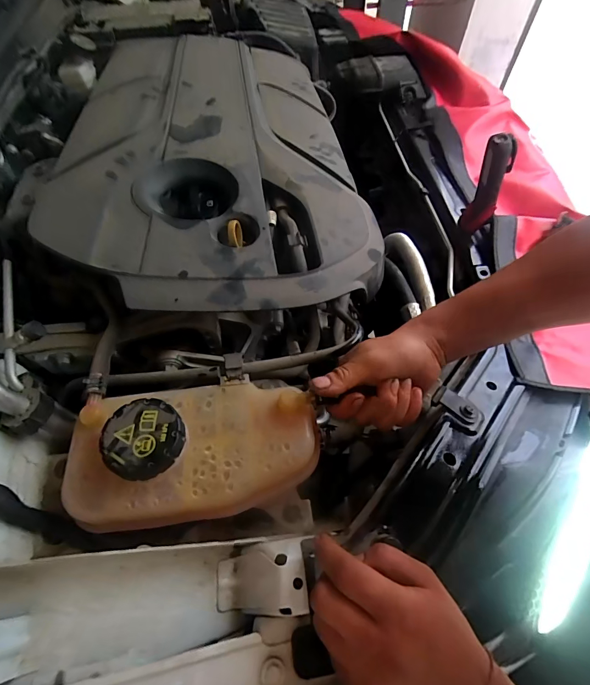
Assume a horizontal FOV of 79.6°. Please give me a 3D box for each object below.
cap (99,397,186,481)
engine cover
[{"bbox_3d":[-0.132,0.086,0.313,0.064,0.026,0.065,-1,59,1],"label":"cap"},{"bbox_3d":[-0.128,-0.291,0.526,0.412,0.080,0.607,-12,60,-6],"label":"engine cover"}]

